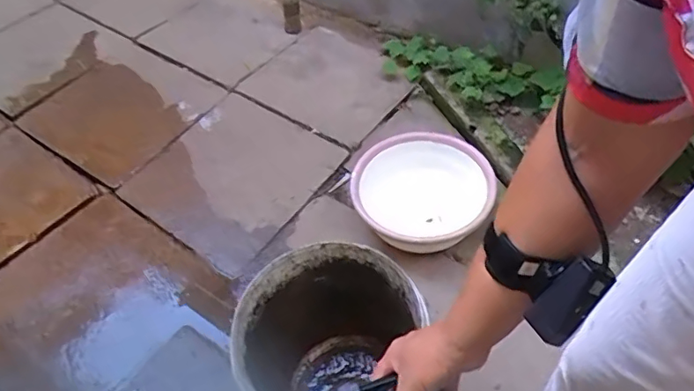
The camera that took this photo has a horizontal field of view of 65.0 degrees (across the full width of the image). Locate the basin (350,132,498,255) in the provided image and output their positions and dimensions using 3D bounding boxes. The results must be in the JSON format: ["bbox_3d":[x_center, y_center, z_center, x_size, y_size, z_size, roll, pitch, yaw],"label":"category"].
[{"bbox_3d":[0.196,0.000,1.411,0.343,0.135,0.331,3,50,4],"label":"basin"}]

